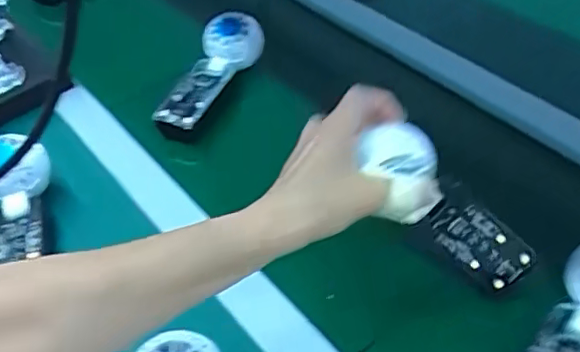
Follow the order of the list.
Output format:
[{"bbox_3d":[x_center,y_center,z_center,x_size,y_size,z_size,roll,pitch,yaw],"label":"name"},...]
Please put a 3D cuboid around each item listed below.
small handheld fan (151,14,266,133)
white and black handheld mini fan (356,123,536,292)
[{"bbox_3d":[-0.090,-0.114,0.625,0.062,0.052,0.145,21,54,22],"label":"small handheld fan"},{"bbox_3d":[0.113,0.027,0.426,0.046,0.162,0.046,-22,34,41],"label":"white and black handheld mini fan"}]

